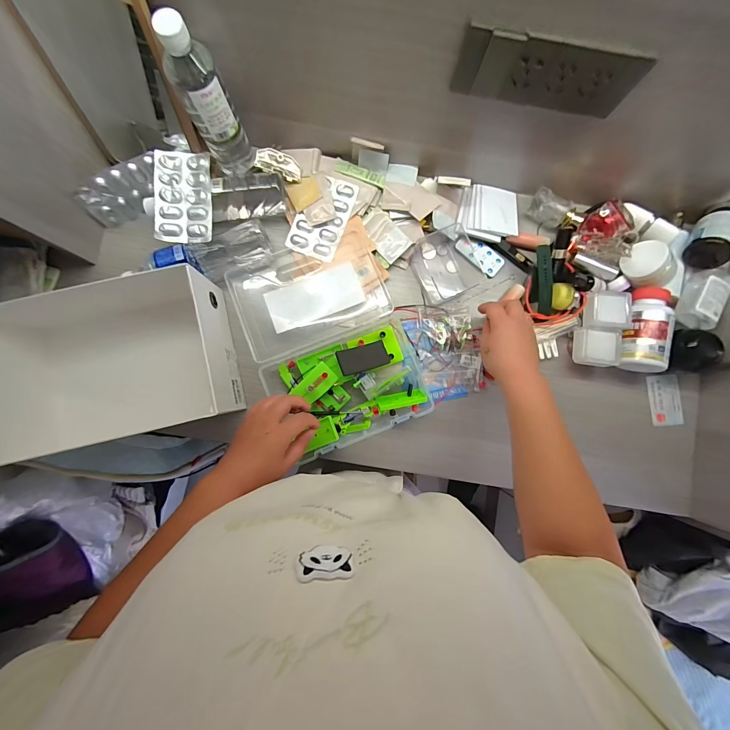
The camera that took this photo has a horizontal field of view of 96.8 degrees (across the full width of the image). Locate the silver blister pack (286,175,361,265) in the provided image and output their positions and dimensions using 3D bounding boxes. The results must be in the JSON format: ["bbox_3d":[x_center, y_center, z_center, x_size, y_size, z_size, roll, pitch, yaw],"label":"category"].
[{"bbox_3d":[-0.071,-0.244,0.535,0.081,0.009,0.135,22,89,2],"label":"silver blister pack"}]

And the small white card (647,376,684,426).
[{"bbox_3d":[0.507,0.059,0.545,0.052,0.006,0.084,-6,87,2],"label":"small white card"}]

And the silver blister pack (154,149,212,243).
[{"bbox_3d":[-0.273,-0.255,0.491,0.078,0.013,0.140,-1,89,-6],"label":"silver blister pack"}]

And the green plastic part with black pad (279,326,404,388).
[{"bbox_3d":[-0.035,-0.004,0.507,0.189,0.029,0.057,-20,87,-3],"label":"green plastic part with black pad"}]

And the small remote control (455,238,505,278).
[{"bbox_3d":[0.198,-0.189,0.555,0.083,0.010,0.041,40,85,1],"label":"small remote control"}]

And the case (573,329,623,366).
[{"bbox_3d":[0.368,-0.027,0.513,0.057,0.030,0.057,2,86,-2],"label":"case"}]

